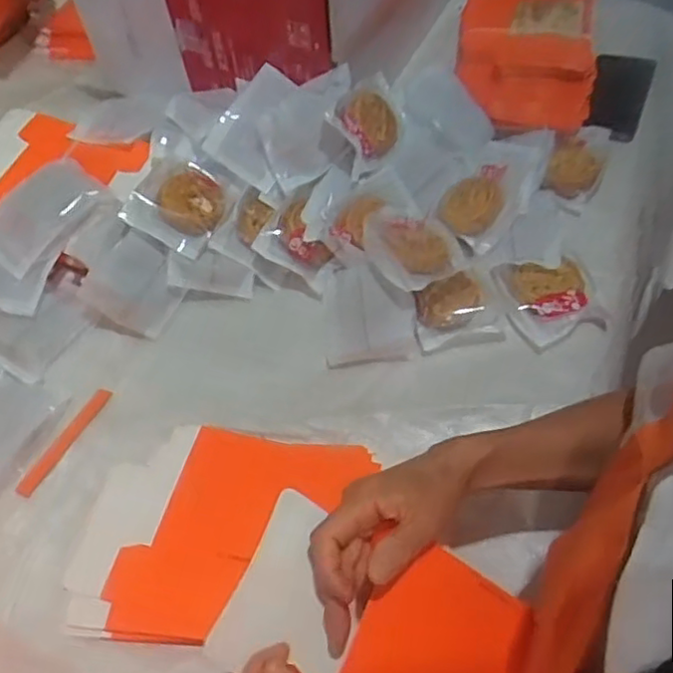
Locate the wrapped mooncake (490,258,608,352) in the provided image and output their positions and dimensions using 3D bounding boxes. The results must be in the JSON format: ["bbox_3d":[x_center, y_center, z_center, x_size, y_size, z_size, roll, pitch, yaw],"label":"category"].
[{"bbox_3d":[0.206,-0.035,0.644,0.086,0.020,0.089,-11,55,-4],"label":"wrapped mooncake"}]

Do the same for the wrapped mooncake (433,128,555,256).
[{"bbox_3d":[0.171,-0.168,0.728,0.086,0.030,0.176,23,59,18],"label":"wrapped mooncake"}]

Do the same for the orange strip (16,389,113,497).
[{"bbox_3d":[-0.249,0.096,0.611,0.017,0.005,0.115,23,59,18],"label":"orange strip"}]

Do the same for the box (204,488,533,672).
[{"bbox_3d":[0.031,0.182,0.409,0.183,0.067,0.110,17,58,15],"label":"box"}]

